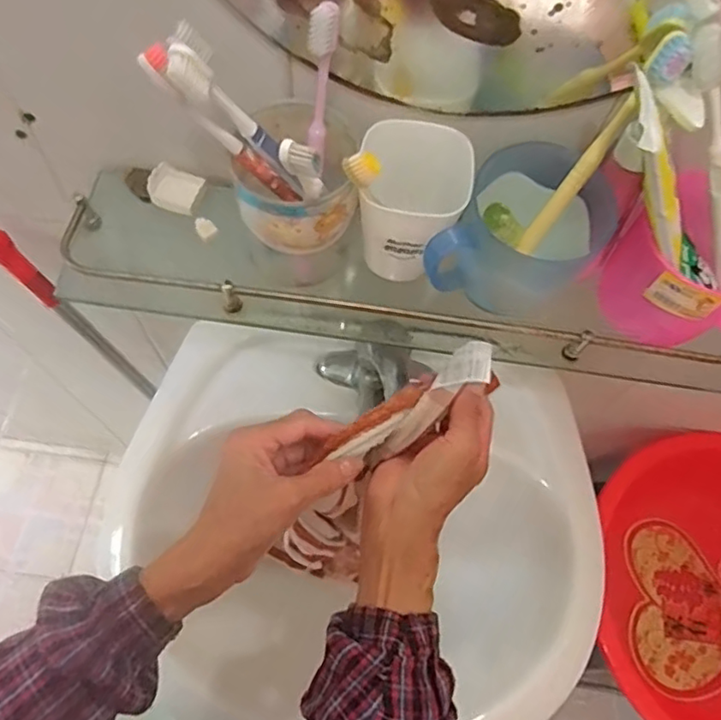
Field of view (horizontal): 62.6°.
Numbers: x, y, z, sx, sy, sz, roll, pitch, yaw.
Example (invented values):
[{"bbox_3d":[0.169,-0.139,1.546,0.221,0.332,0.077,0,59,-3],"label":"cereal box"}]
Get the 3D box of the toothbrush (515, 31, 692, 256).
[{"bbox_3d":[0.139,-0.120,0.353,0.010,0.143,0.018,-25,66,-44],"label":"toothbrush"}]

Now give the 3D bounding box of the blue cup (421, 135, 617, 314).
[{"bbox_3d":[0.104,-0.075,0.384,0.084,0.074,0.103,34,67,12],"label":"blue cup"}]

